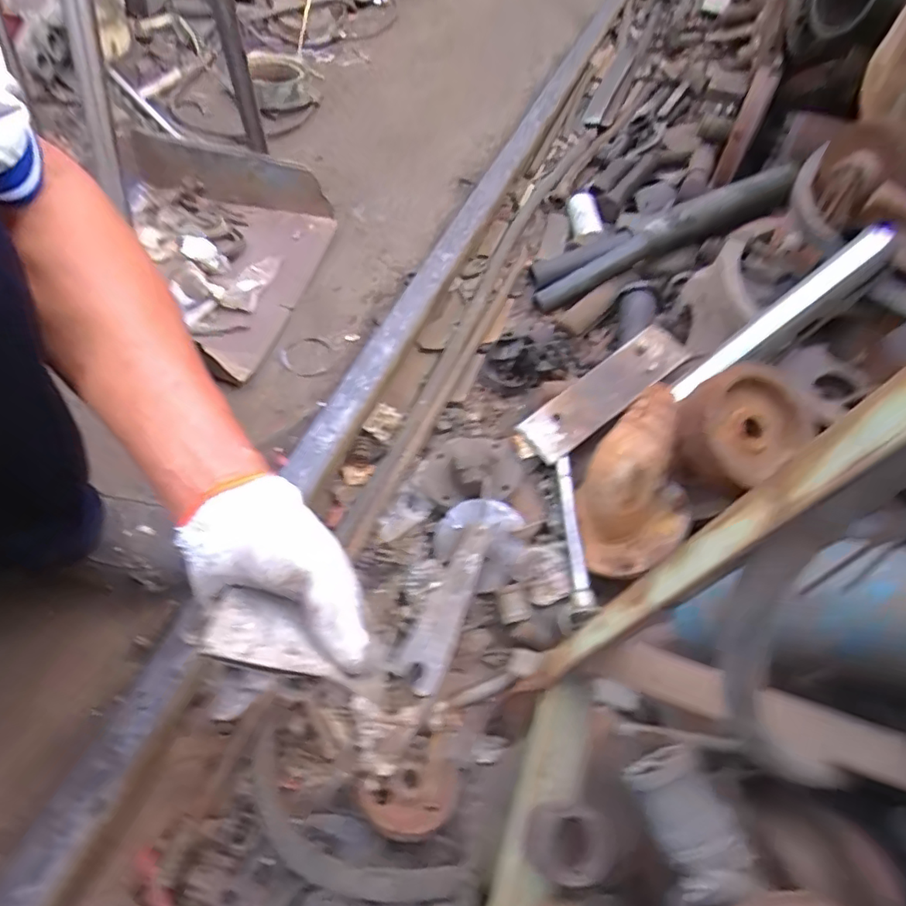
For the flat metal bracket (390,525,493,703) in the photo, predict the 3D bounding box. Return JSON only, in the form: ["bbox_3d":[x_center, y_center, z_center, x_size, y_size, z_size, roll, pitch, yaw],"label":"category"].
[{"bbox_3d":[-0.007,0.149,0.562,0.045,0.008,0.164,20,71,15],"label":"flat metal bracket"}]

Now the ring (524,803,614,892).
[{"bbox_3d":[0.067,0.224,0.325,0.047,0.024,0.037,10,55,-2],"label":"ring"}]

